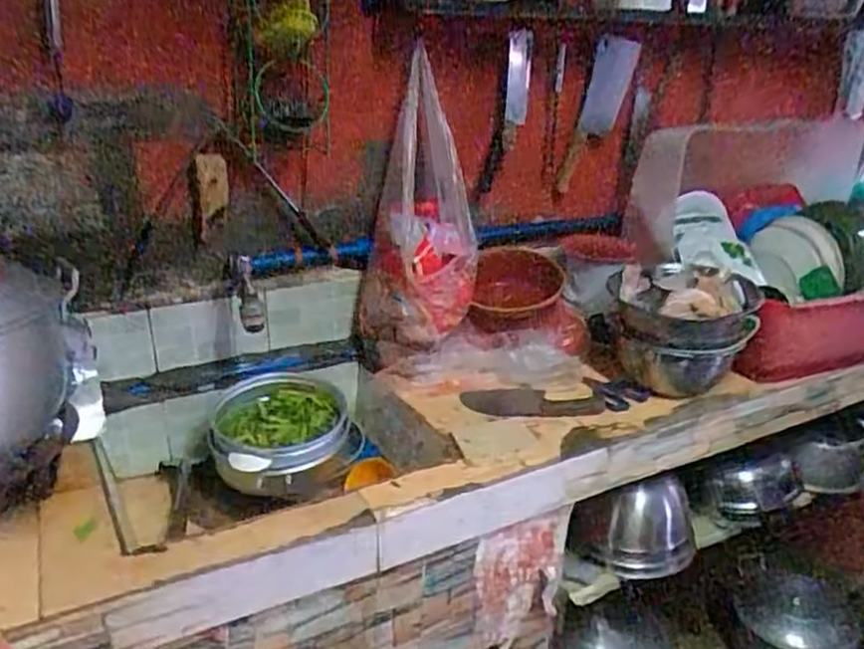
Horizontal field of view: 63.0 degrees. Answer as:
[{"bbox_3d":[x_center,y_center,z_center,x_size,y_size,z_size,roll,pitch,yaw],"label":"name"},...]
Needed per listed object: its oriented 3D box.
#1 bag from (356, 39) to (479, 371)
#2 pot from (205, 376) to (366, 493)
[{"bbox_3d":[-0.020,-0.198,1.345,0.176,0.571,0.282,8,-7,-23],"label":"bag"},{"bbox_3d":[-0.247,0.183,1.210,0.248,0.109,0.215,-6,23,-18],"label":"pot"}]

